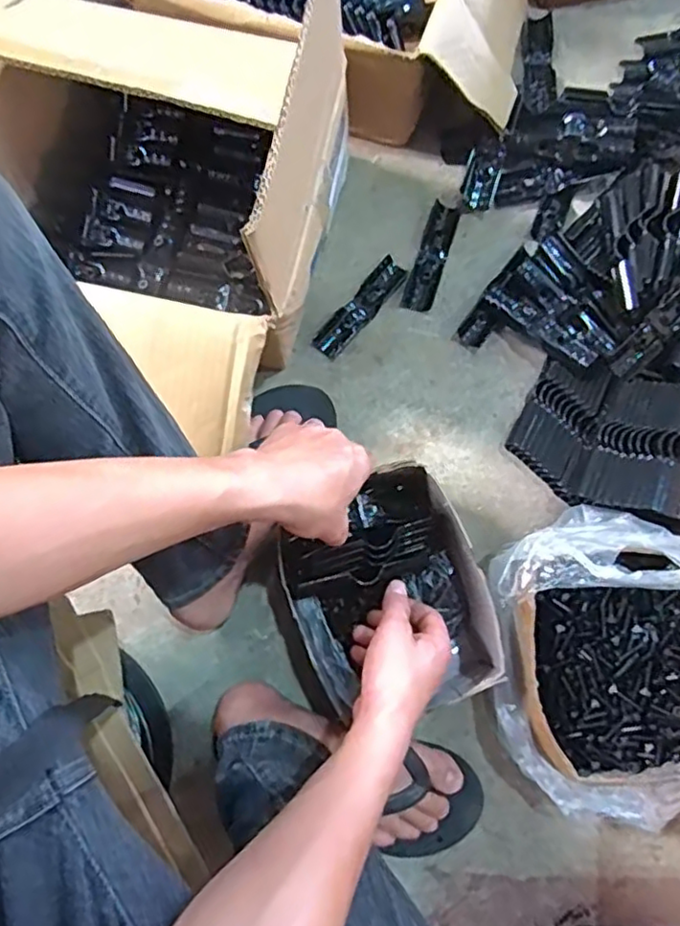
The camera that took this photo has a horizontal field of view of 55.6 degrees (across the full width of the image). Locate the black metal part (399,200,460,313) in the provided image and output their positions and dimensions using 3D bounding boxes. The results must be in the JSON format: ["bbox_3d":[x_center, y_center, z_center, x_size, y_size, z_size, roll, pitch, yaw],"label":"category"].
[{"bbox_3d":[0.099,-0.224,0.709,0.032,0.009,0.123,17,79,3],"label":"black metal part"}]

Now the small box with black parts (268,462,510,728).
[{"bbox_3d":[0.032,0.121,0.596,0.187,0.107,0.198,-18,79,-3],"label":"small box with black parts"}]

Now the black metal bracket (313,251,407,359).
[{"bbox_3d":[0.021,-0.166,0.692,0.032,0.013,0.126,41,82,8],"label":"black metal bracket"}]

